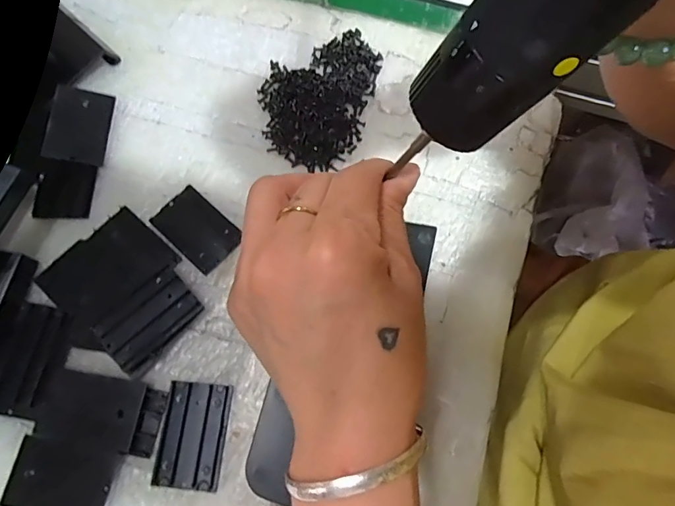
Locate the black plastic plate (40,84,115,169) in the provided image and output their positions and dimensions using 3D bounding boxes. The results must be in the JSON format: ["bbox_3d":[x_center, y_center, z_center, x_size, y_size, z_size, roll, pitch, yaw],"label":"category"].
[{"bbox_3d":[-0.173,-0.086,0.300,0.035,0.004,0.055,9,68,-24],"label":"black plastic plate"}]

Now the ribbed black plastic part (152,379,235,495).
[{"bbox_3d":[-0.080,0.100,0.247,0.035,0.004,0.054,6,72,0],"label":"ribbed black plastic part"}]

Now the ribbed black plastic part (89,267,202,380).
[{"bbox_3d":[-0.108,0.039,0.261,0.035,0.015,0.055,42,75,10],"label":"ribbed black plastic part"}]

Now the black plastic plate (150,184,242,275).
[{"bbox_3d":[-0.089,-0.016,0.288,0.054,0.005,0.035,41,75,10],"label":"black plastic plate"}]

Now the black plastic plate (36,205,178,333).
[{"bbox_3d":[-0.142,0.009,0.278,0.051,0.004,0.068,43,76,11],"label":"black plastic plate"}]

